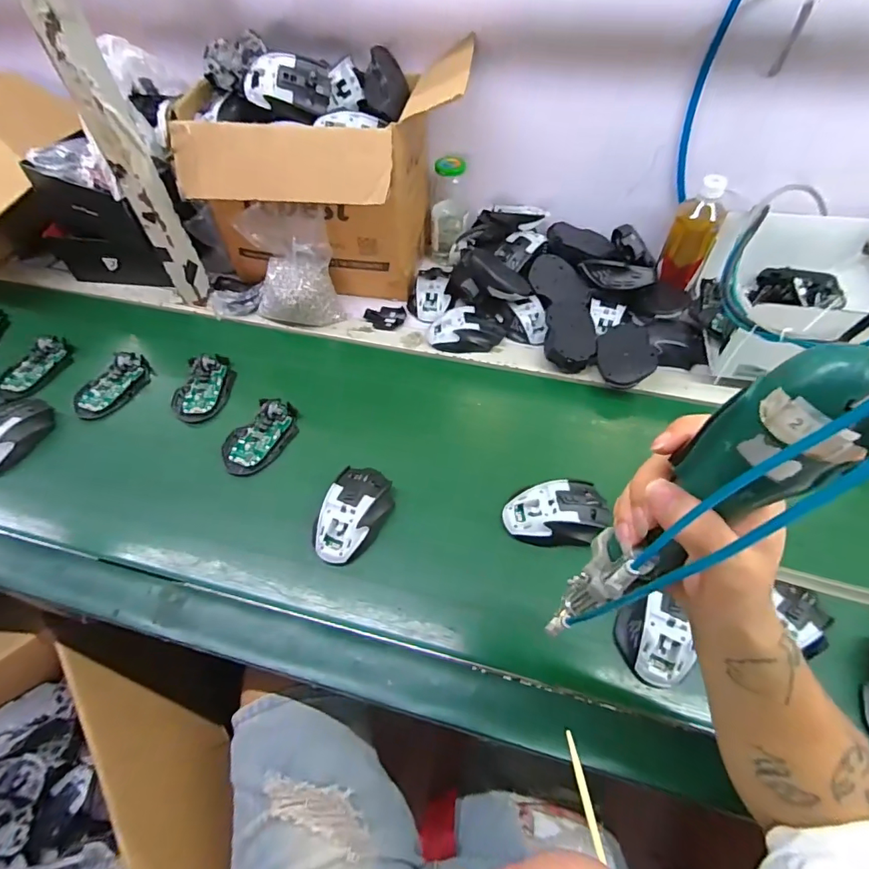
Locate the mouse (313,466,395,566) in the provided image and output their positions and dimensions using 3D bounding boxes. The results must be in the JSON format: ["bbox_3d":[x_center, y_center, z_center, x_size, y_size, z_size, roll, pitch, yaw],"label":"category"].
[{"bbox_3d":[-0.095,0.089,0.536,0.076,0.036,0.119,18,56,13],"label":"mouse"}]

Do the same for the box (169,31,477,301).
[{"bbox_3d":[-0.153,-0.371,0.699,0.381,0.280,0.215,5,54,4],"label":"box"}]

